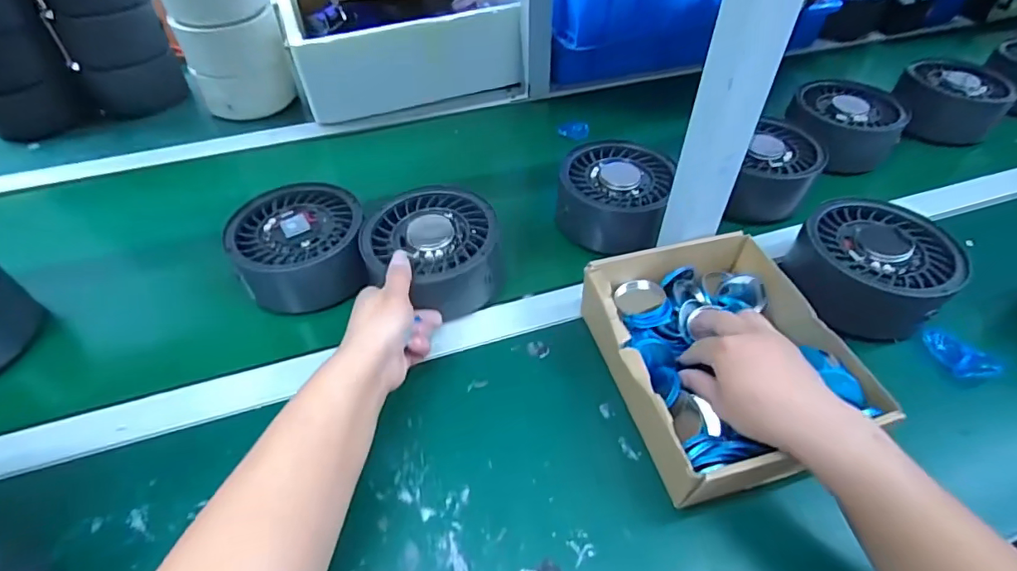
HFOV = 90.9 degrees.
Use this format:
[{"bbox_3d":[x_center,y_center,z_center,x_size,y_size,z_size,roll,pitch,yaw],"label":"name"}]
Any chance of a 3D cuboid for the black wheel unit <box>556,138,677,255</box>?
[{"bbox_3d":[0.127,-0.107,0.602,0.119,0.080,0.122,12,49,12],"label":"black wheel unit"}]

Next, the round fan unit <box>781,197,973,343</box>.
[{"bbox_3d":[0.362,-0.013,0.515,0.121,0.093,0.130,-1,48,1],"label":"round fan unit"}]

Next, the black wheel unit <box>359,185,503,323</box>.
[{"bbox_3d":[-0.080,-0.037,0.536,0.132,0.076,0.127,-2,51,2],"label":"black wheel unit"}]

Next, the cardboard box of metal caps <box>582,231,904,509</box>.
[{"bbox_3d":[0.183,0.057,0.445,0.181,0.079,0.220,-14,51,-8],"label":"cardboard box of metal caps"}]

